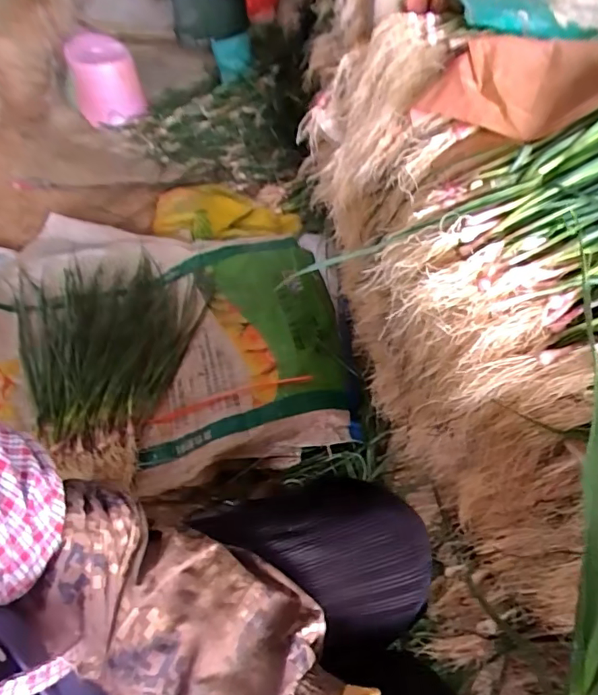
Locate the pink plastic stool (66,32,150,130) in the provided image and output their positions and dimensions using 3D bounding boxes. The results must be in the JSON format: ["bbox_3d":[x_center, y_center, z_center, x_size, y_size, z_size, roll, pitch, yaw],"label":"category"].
[{"bbox_3d":[-0.591,-0.805,1.561,0.192,0.228,0.179,-19,56,-14],"label":"pink plastic stool"}]

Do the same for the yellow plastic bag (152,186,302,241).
[{"bbox_3d":[-0.201,-0.380,1.379,0.390,0.102,0.239,-4,54,-4],"label":"yellow plastic bag"}]

